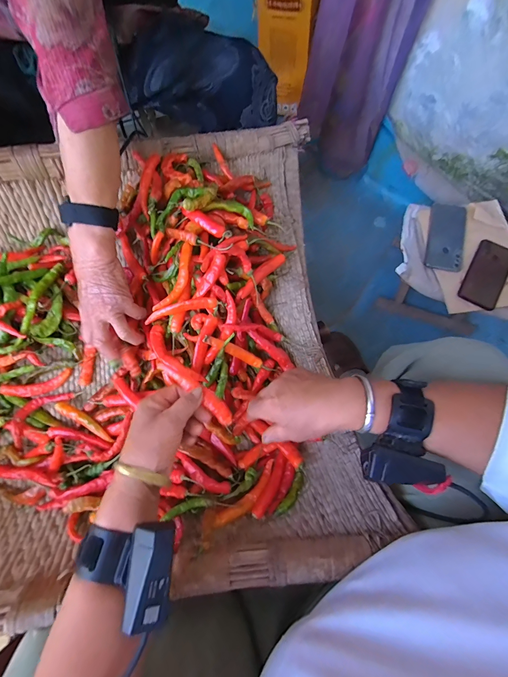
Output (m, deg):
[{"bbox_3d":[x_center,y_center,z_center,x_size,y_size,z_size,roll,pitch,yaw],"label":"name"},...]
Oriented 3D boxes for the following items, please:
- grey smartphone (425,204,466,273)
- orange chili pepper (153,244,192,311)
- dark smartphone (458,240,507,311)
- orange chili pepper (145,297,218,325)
[{"bbox_3d":[0.434,-0.228,0.681,0.077,0.015,0.161,13,80,8],"label":"grey smartphone"},{"bbox_3d":[-0.103,-0.081,0.408,0.028,0.021,0.098,22,76,5],"label":"orange chili pepper"},{"bbox_3d":[0.513,-0.143,0.665,0.081,0.016,0.170,29,77,7],"label":"dark smartphone"},{"bbox_3d":[-0.098,-0.041,0.404,0.098,0.022,0.018,-11,75,-4],"label":"orange chili pepper"}]

